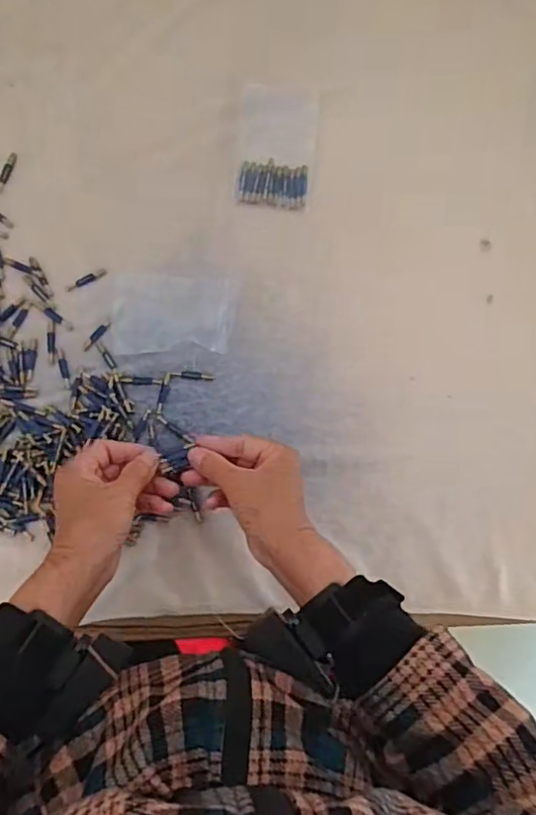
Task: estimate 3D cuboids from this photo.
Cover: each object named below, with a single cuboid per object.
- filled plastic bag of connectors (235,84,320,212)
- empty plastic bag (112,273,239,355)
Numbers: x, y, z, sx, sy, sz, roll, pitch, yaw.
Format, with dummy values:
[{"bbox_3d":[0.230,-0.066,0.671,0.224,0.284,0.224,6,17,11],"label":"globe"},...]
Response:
[{"bbox_3d":[0.010,-0.259,0.578,0.076,0.009,0.120,5,85,-7],"label":"filled plastic bag of connectors"},{"bbox_3d":[-0.087,-0.089,0.541,0.113,0.025,0.076,2,85,-7],"label":"empty plastic bag"}]

